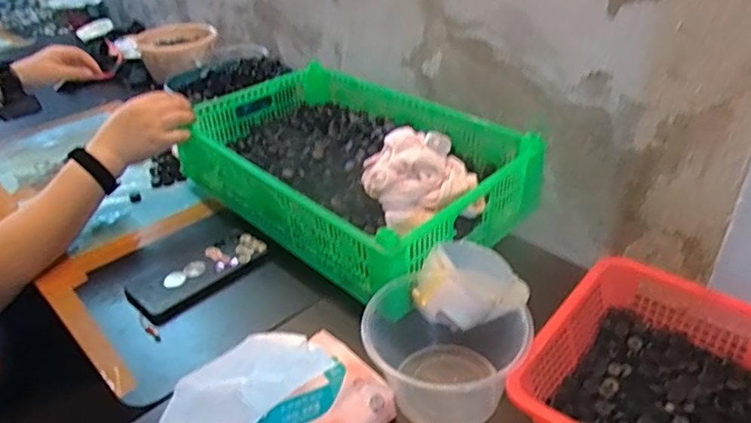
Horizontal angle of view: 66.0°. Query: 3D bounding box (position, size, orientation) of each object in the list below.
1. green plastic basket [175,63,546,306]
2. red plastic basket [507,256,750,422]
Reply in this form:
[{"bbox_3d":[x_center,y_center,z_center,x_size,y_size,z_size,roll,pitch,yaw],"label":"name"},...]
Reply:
[{"bbox_3d":[-0.039,-0.072,0.815,0.299,0.109,0.451,-30,42,-34],"label":"green plastic basket"},{"bbox_3d":[0.288,0.163,0.474,0.288,0.068,0.215,22,41,33],"label":"red plastic basket"}]

